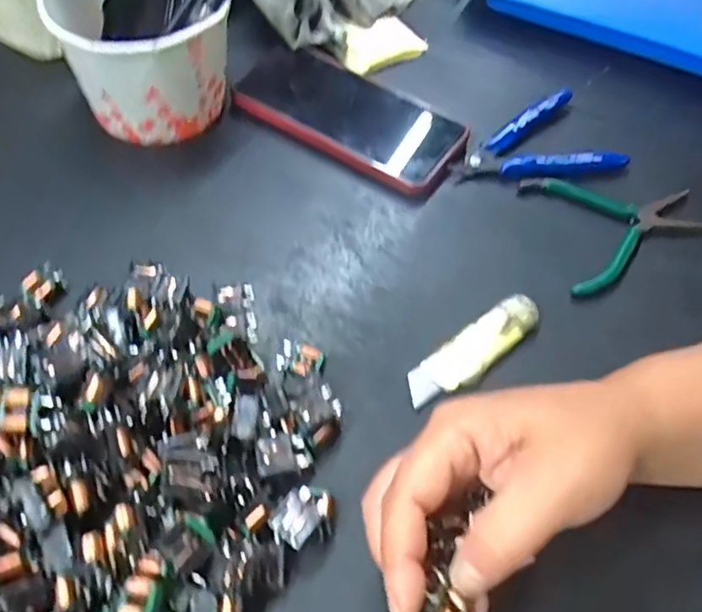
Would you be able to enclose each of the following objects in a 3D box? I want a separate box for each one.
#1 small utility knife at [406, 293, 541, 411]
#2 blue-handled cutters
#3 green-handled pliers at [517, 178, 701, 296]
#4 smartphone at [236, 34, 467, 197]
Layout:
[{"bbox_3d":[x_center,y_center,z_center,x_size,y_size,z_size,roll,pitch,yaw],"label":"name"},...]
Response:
[{"bbox_3d":[0.068,0.024,0.354,0.088,0.019,0.027,-35,65,-24],"label":"small utility knife"},{"bbox_3d":[0.127,-0.107,0.445,0.113,0.022,0.073,-22,61,-18],"label":"blue-handled cutters"},{"bbox_3d":[0.178,-0.056,0.418,0.107,0.022,0.093,-11,58,-12],"label":"green-handled pliers"},{"bbox_3d":[-0.005,-0.139,0.459,0.174,0.021,0.077,30,59,15],"label":"smartphone"}]

